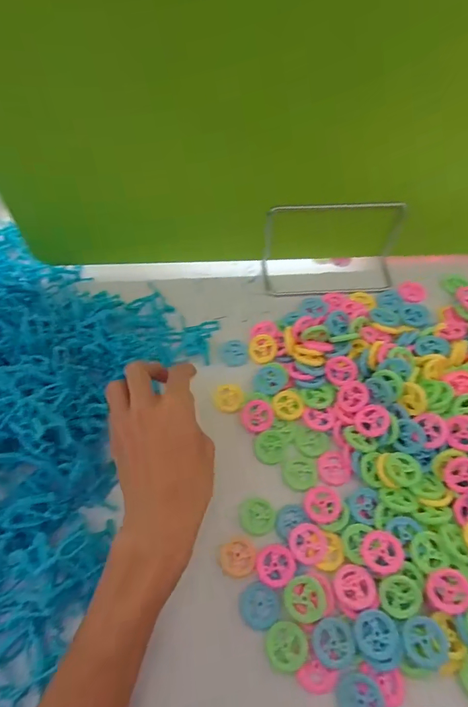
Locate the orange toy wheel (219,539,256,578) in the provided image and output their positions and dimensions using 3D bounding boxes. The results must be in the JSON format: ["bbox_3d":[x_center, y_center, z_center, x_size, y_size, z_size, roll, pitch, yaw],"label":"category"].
[{"bbox_3d":[0.003,0.162,0.317,0.028,0.004,0.026,0,59,0],"label":"orange toy wheel"}]

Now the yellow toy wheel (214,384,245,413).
[{"bbox_3d":[-0.005,0.044,0.392,0.028,0.007,0.030,0,59,0],"label":"yellow toy wheel"}]

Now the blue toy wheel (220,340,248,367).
[{"bbox_3d":[0.001,0.001,0.419,0.028,0.011,0.028,0,59,0],"label":"blue toy wheel"}]

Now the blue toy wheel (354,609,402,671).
[{"bbox_3d":[0.101,0.202,0.283,0.030,0.006,0.034,5,59,3],"label":"blue toy wheel"}]

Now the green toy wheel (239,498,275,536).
[{"bbox_3d":[0.019,0.135,0.333,0.028,0.005,0.028,0,59,0],"label":"green toy wheel"}]

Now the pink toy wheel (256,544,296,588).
[{"bbox_3d":[0.033,0.165,0.312,0.029,0.005,0.029,-8,59,-4],"label":"pink toy wheel"}]

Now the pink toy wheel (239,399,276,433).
[{"bbox_3d":[0.022,0.058,0.374,0.030,0.004,0.030,0,59,0],"label":"pink toy wheel"}]

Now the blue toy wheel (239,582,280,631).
[{"bbox_3d":[0.019,0.190,0.302,0.029,0.005,0.030,0,59,0],"label":"blue toy wheel"}]

